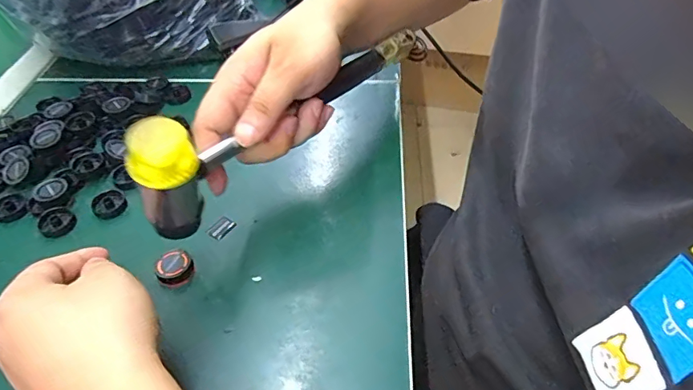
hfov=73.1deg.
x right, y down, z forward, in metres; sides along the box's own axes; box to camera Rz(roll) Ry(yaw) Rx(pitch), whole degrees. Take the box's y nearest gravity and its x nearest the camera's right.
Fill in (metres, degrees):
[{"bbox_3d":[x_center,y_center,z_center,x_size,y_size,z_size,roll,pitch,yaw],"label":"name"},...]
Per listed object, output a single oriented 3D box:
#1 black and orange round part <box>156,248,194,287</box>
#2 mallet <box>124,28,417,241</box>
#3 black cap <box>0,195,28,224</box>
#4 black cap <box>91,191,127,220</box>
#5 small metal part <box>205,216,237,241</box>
[{"bbox_3d":[-0.120,0.052,0.327,0.025,0.013,0.023,-2,47,2],"label":"black and orange round part"},{"bbox_3d":[-0.030,-0.061,0.322,0.034,0.057,0.253,29,46,27],"label":"mallet"},{"bbox_3d":[-0.270,0.012,0.376,0.025,0.009,0.024,-2,47,2],"label":"black cap"},{"bbox_3d":[-0.189,0.007,0.372,0.024,0.005,0.025,-2,47,2],"label":"black cap"},{"bbox_3d":[-0.097,0.026,0.362,0.016,0.004,0.021,25,53,25],"label":"small metal part"}]

